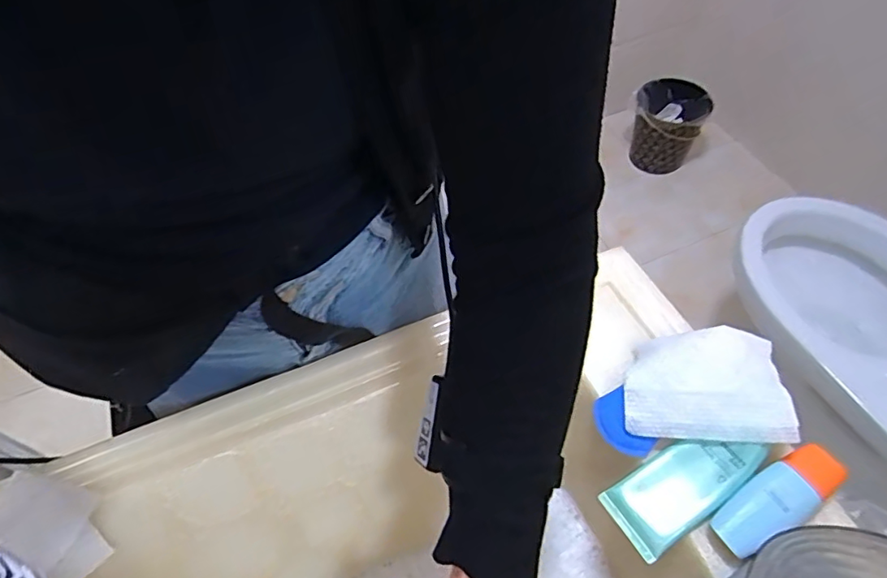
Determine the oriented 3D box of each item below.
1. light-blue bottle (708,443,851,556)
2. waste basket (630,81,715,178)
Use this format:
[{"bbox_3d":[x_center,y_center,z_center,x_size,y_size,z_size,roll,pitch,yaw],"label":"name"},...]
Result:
[{"bbox_3d":[0.259,0.162,0.425,0.110,0.034,0.039,-28,58,-16],"label":"light-blue bottle"},{"bbox_3d":[0.682,-0.505,1.691,0.210,0.244,0.228,18,57,15],"label":"waste basket"}]

